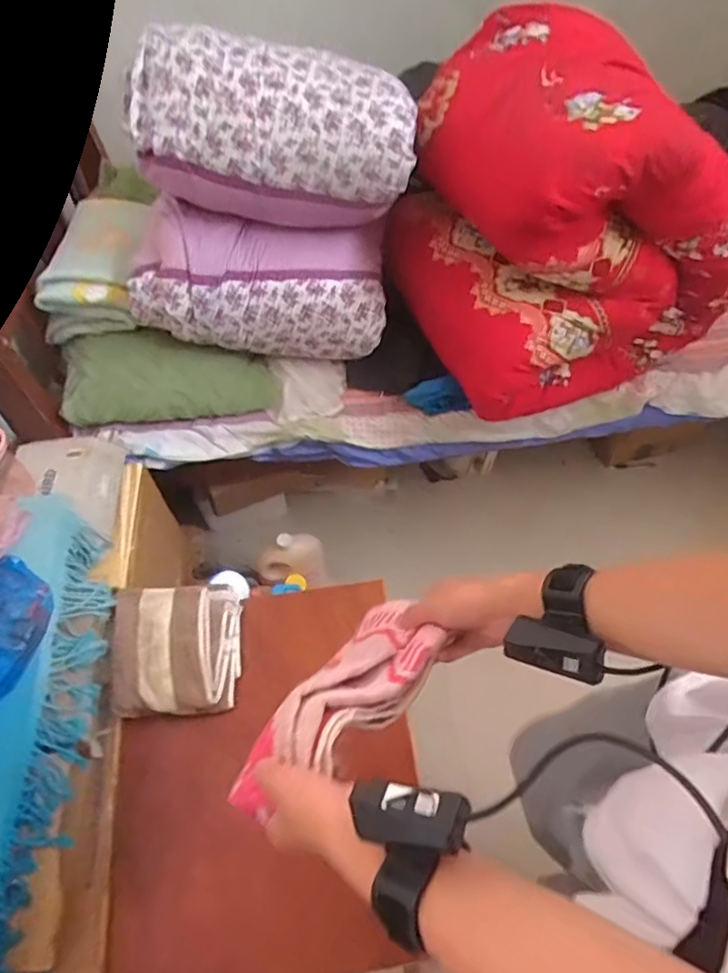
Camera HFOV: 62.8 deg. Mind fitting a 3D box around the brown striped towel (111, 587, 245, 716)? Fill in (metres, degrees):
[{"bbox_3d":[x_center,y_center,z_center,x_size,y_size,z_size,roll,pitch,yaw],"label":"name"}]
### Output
[{"bbox_3d":[-0.272,0.239,0.882,0.178,0.044,0.190,-7,56,-5],"label":"brown striped towel"}]

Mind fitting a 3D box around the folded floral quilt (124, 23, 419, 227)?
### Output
[{"bbox_3d":[-0.143,-0.600,0.992,0.433,0.218,0.231,-3,56,-3],"label":"folded floral quilt"}]

